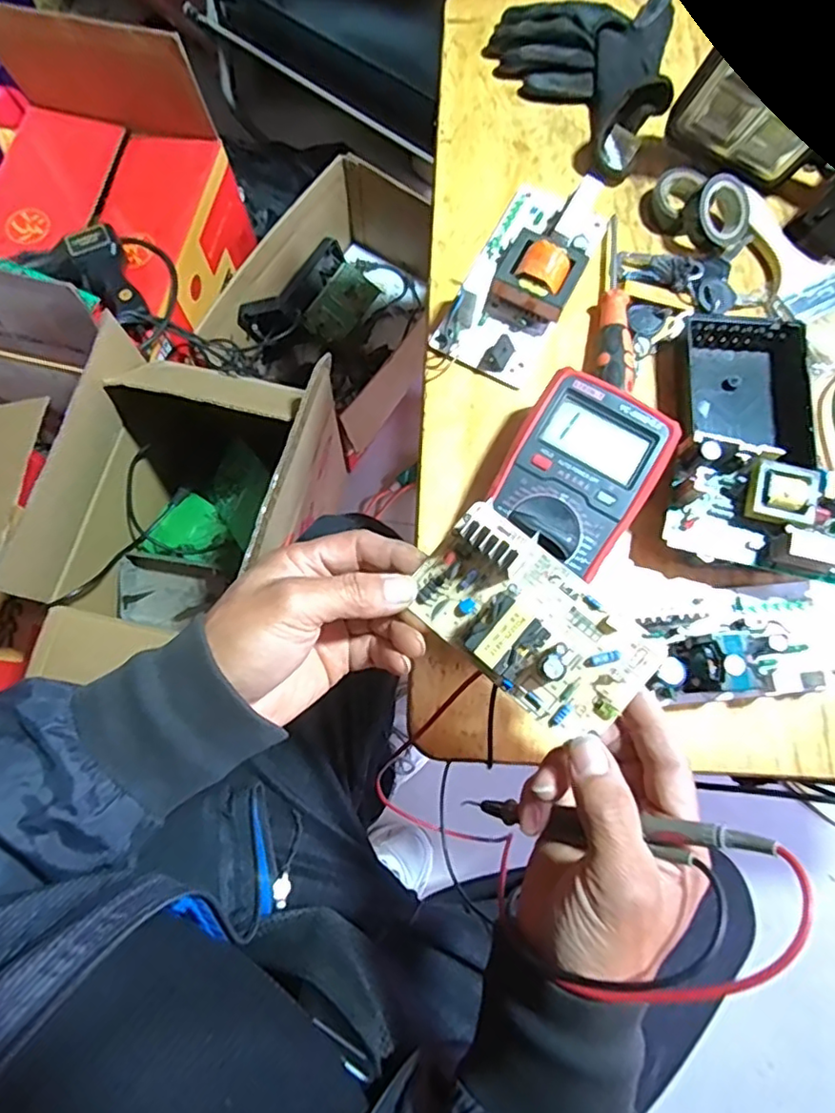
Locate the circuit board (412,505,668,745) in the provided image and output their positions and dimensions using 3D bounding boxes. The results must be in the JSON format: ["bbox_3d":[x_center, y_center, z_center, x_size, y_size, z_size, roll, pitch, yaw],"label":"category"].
[{"bbox_3d":[0.057,0.033,0.305,0.121,0.035,0.069,40,79,9],"label":"circuit board"}]

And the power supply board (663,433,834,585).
[{"bbox_3d":[0.238,-0.024,0.386,0.149,0.042,0.070,13,77,3],"label":"power supply board"}]

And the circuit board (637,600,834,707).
[{"bbox_3d":[0.200,0.056,0.383,0.132,0.044,0.067,-7,76,-2],"label":"circuit board"}]

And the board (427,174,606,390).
[{"bbox_3d":[0.080,-0.214,0.449,0.077,0.040,0.160,27,78,6],"label":"board"}]

